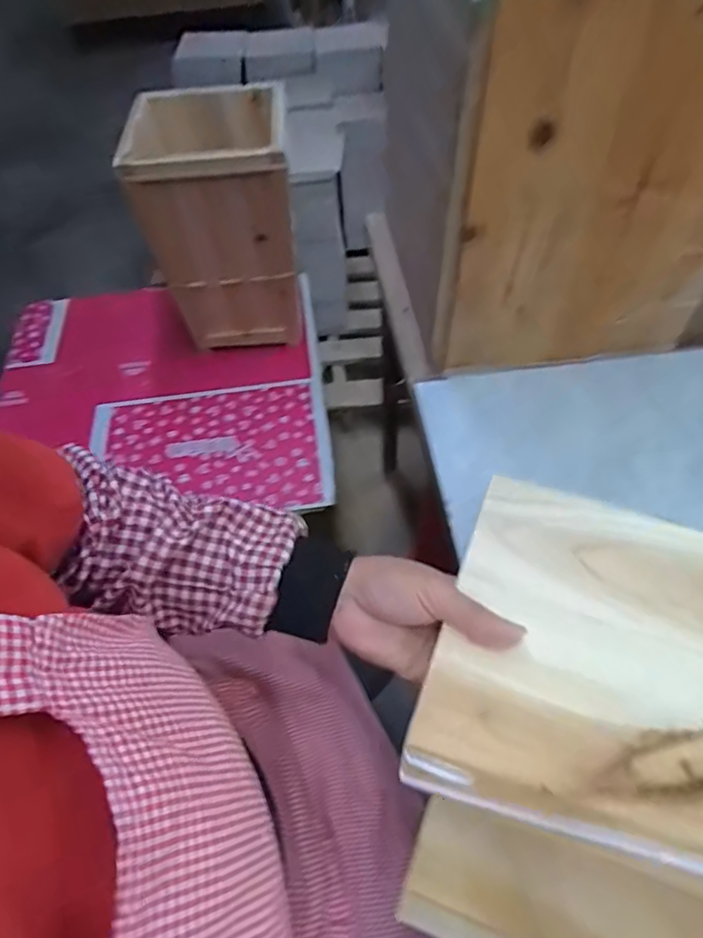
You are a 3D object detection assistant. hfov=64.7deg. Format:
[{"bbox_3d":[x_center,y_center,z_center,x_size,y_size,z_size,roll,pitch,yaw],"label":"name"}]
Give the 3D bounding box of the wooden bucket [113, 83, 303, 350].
[{"bbox_3d":[-0.221,-0.412,0.991,0.245,0.389,0.247,-6,55,-1],"label":"wooden bucket"}]

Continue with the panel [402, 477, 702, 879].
[{"bbox_3d":[0.233,0.135,0.314,0.357,0.013,0.207,15,59,20],"label":"panel"}]

